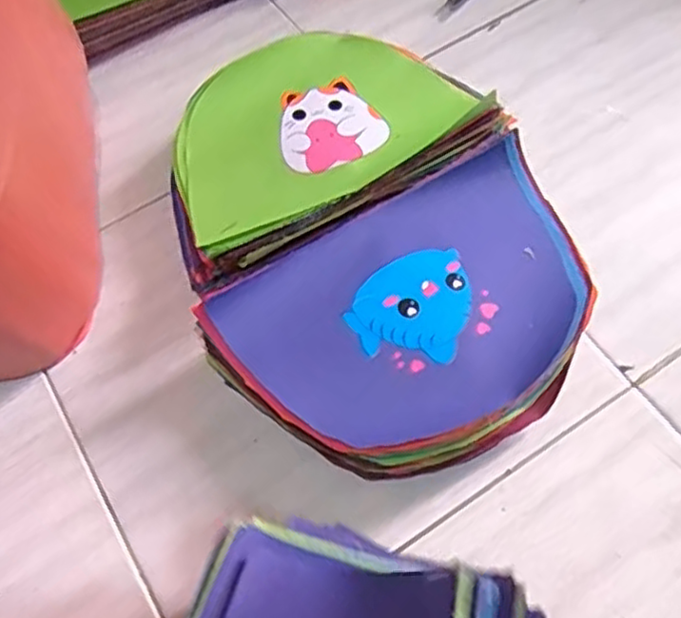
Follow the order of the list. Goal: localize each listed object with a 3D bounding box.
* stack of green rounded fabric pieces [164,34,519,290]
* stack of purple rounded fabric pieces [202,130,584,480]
[{"bbox_3d":[-0.026,-0.159,0.656,0.298,0.056,0.210,-28,63,-11],"label":"stack of green rounded fabric pieces"},{"bbox_3d":[0.069,0.012,0.566,0.309,0.061,0.209,-31,63,-13],"label":"stack of purple rounded fabric pieces"}]

